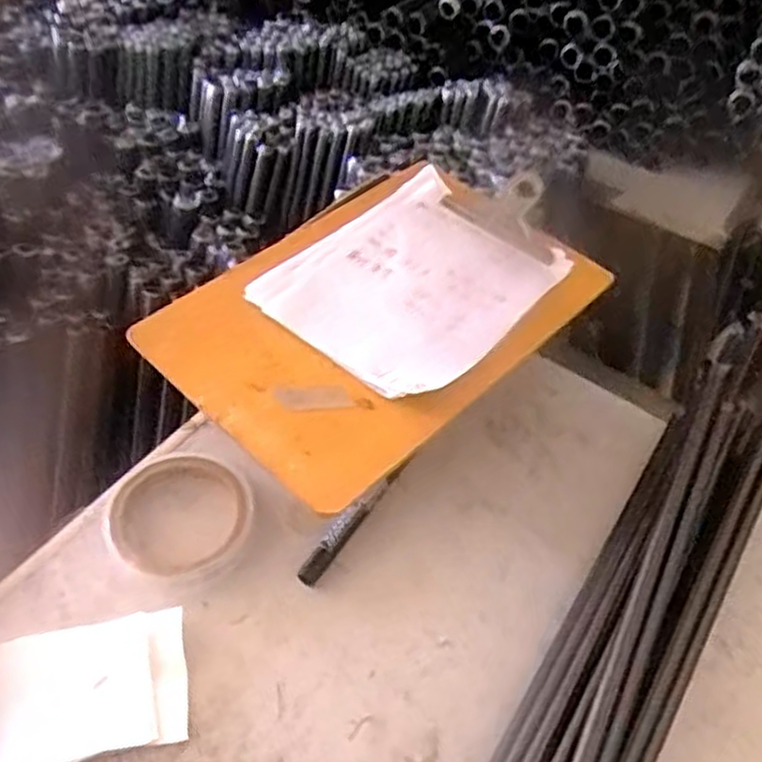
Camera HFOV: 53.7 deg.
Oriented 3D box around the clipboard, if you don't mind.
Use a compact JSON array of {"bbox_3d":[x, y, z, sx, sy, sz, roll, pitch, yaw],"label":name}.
[{"bbox_3d":[0.003,-0.054,0.508,0.195,0.017,0.284,35,57,25],"label":"clipboard"}]

